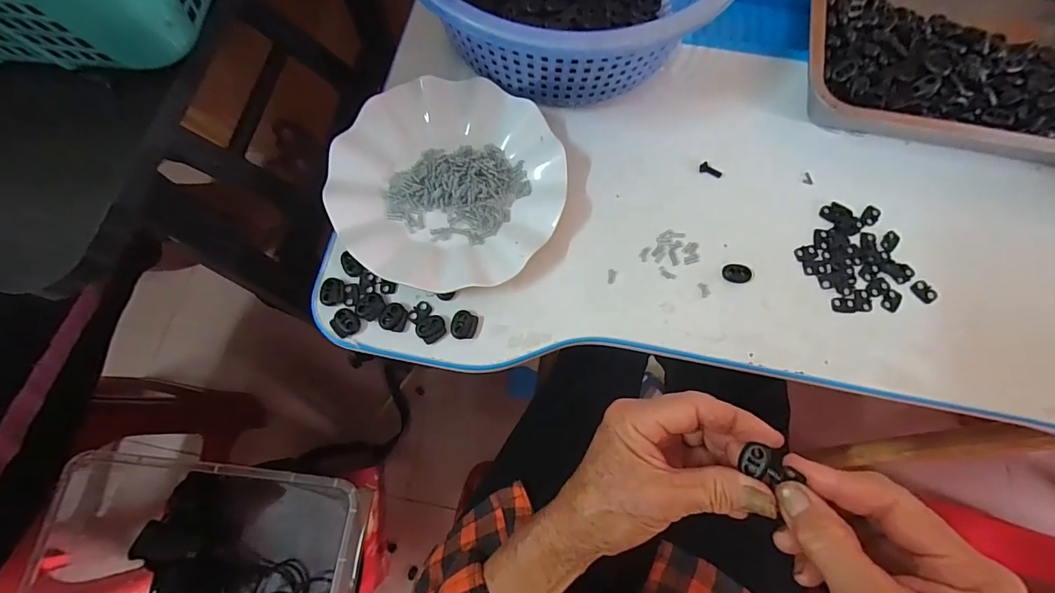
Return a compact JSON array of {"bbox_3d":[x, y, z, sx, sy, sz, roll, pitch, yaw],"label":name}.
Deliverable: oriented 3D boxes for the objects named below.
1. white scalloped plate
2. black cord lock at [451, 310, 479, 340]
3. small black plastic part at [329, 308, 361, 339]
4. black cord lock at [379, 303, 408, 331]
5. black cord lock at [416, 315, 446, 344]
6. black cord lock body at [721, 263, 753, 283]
[{"bbox_3d":[-0.063,-0.091,0.363,0.179,0.024,0.174,0,73,-1],"label":"white scalloped plate"},{"bbox_3d":[-0.047,0.021,0.337,0.018,0.006,0.021,15,74,4],"label":"black cord lock"},{"bbox_3d":[-0.136,0.019,0.338,0.021,0.006,0.020,35,76,9],"label":"small black plastic part"},{"bbox_3d":[-0.100,0.015,0.339,0.019,0.005,0.021,12,74,3],"label":"black cord lock"},{"bbox_3d":[-0.072,0.024,0.337,0.021,0.004,0.019,-37,77,-11],"label":"black cord lock"},{"bbox_3d":[0.165,-0.018,0.354,0.022,0.004,0.015,13,74,3],"label":"black cord lock body"}]

